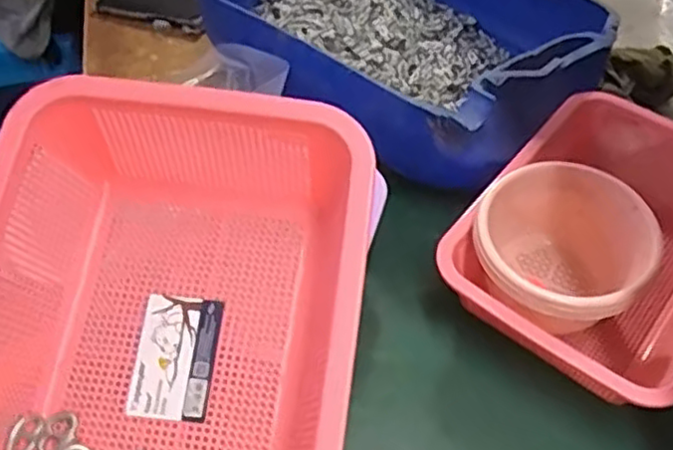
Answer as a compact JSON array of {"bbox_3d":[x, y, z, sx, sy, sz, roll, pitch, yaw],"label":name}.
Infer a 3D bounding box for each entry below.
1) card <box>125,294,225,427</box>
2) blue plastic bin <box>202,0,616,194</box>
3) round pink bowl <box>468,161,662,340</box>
[{"bbox_3d":[-0.089,0.074,0.384,0.043,0.004,0.067,7,71,0],"label":"card"},{"bbox_3d":[0.081,-0.222,0.795,0.318,0.110,0.399,-35,59,-25],"label":"blue plastic bin"},{"bbox_3d":[0.194,0.037,0.618,0.143,0.119,0.139,0,51,0],"label":"round pink bowl"}]

